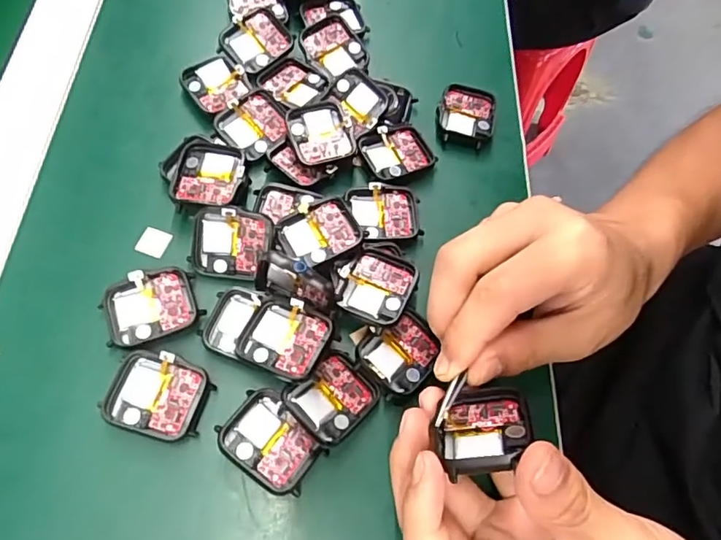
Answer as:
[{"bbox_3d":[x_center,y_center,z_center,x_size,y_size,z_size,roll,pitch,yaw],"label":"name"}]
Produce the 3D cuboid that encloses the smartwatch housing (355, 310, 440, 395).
[{"bbox_3d":[0.021,0.042,0.269,0.037,0.006,0.040,39,68,12],"label":"smartwatch housing"}]

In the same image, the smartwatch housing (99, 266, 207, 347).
[{"bbox_3d":[-0.109,0.018,0.265,0.046,0.009,0.036,-18,68,-13],"label":"smartwatch housing"}]

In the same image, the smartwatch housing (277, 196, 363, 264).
[{"bbox_3d":[-0.022,-0.020,0.283,0.041,0.007,0.033,-26,70,-16],"label":"smartwatch housing"}]

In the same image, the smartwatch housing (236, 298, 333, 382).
[{"bbox_3d":[-0.038,0.035,0.257,0.041,0.013,0.037,23,65,6],"label":"smartwatch housing"}]

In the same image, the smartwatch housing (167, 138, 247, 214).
[{"bbox_3d":[-0.086,-0.052,0.295,0.038,0.015,0.044,8,67,2],"label":"smartwatch housing"}]

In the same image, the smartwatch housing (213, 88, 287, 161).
[{"bbox_3d":[-0.065,-0.090,0.318,0.041,0.011,0.035,-43,95,-17],"label":"smartwatch housing"}]

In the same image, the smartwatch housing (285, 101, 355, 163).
[{"bbox_3d":[-0.025,-0.083,0.312,0.036,0.010,0.039,0,67,-1],"label":"smartwatch housing"}]

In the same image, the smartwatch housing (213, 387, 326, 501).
[{"bbox_3d":[-0.042,0.081,0.244,0.047,0.013,0.035,37,67,12],"label":"smartwatch housing"}]

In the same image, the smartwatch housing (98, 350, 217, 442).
[{"bbox_3d":[-0.098,0.060,0.247,0.044,0.007,0.038,16,65,2],"label":"smartwatch housing"}]

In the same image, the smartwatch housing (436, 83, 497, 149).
[{"bbox_3d":[0.071,-0.103,0.344,0.038,0.010,0.045,13,65,1],"label":"smartwatch housing"}]

